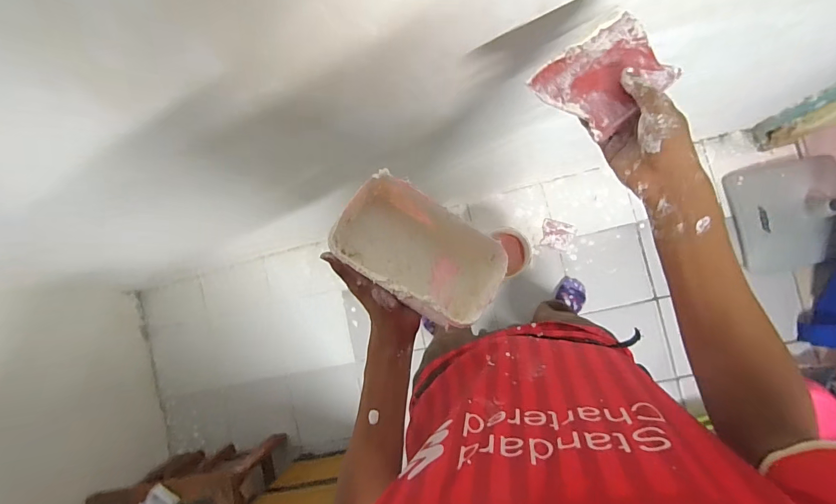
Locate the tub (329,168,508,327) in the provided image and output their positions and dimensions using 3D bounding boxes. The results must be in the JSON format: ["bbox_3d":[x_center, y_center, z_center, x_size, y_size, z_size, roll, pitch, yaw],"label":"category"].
[{"bbox_3d":[0.007,-0.003,0.456,0.181,0.093,0.107,32,93,6],"label":"tub"}]

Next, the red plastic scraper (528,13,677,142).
[{"bbox_3d":[0.195,-0.183,0.414,0.117,0.017,0.097,-39,85,5],"label":"red plastic scraper"}]

